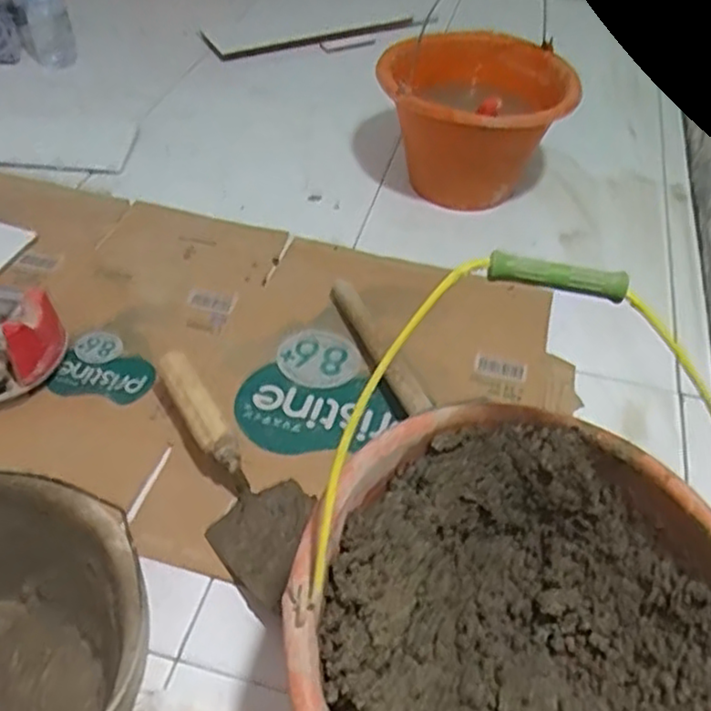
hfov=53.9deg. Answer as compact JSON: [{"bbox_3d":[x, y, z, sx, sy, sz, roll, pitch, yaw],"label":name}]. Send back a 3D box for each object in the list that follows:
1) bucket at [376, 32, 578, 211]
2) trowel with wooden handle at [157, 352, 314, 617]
[{"bbox_3d":[0.157,-0.315,0.960,0.239,0.167,0.239,1,47,-2],"label":"bucket"},{"bbox_3d":[-0.116,0.098,0.643,0.090,0.054,0.262,-24,65,-23],"label":"trowel with wooden handle"}]

